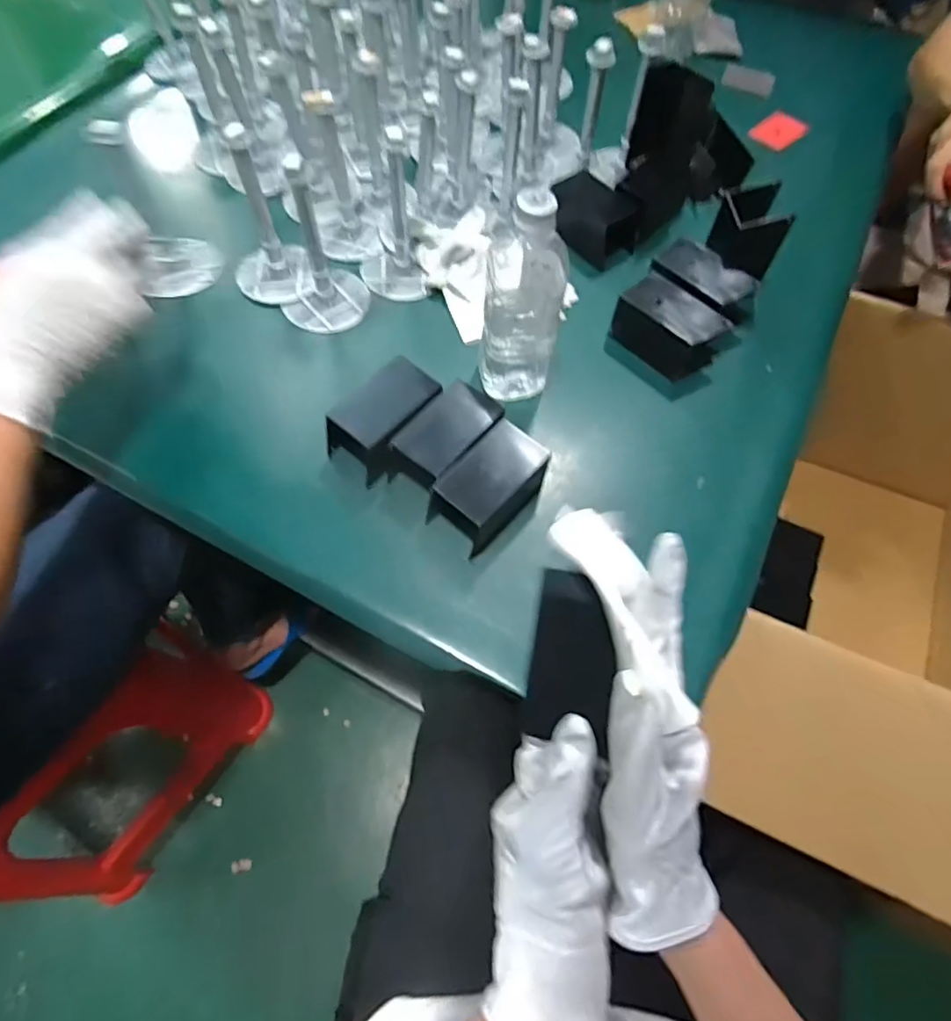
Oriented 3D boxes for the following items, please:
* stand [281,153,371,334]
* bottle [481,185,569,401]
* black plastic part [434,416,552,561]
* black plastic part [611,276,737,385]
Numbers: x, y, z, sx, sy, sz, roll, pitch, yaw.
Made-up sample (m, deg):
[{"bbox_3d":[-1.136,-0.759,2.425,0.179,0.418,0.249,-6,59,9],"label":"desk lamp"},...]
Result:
[{"bbox_3d":[-0.166,-0.273,0.563,0.096,0.151,0.111,-12,65,-8],"label":"stand"},{"bbox_3d":[0.044,-0.179,0.503,0.067,0.196,0.061,2,64,-2],"label":"bottle"},{"bbox_3d":[0.012,-0.013,0.494,0.063,0.063,0.089,42,69,16],"label":"black plastic part"},{"bbox_3d":[0.201,-0.193,0.591,0.062,0.066,0.100,-39,71,-19],"label":"black plastic part"}]

